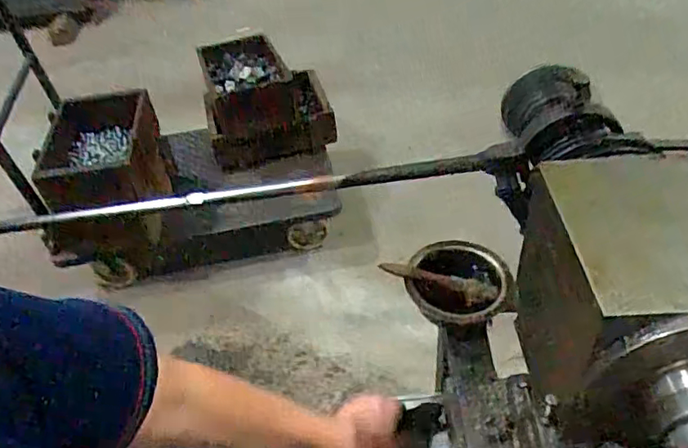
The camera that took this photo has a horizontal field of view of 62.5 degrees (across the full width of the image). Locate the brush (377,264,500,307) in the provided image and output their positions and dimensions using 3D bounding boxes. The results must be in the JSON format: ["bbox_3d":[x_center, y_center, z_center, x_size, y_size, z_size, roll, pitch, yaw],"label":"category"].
[{"bbox_3d":[0.122,0.074,0.733,0.147,0.034,0.025,9,43,15],"label":"brush"}]

